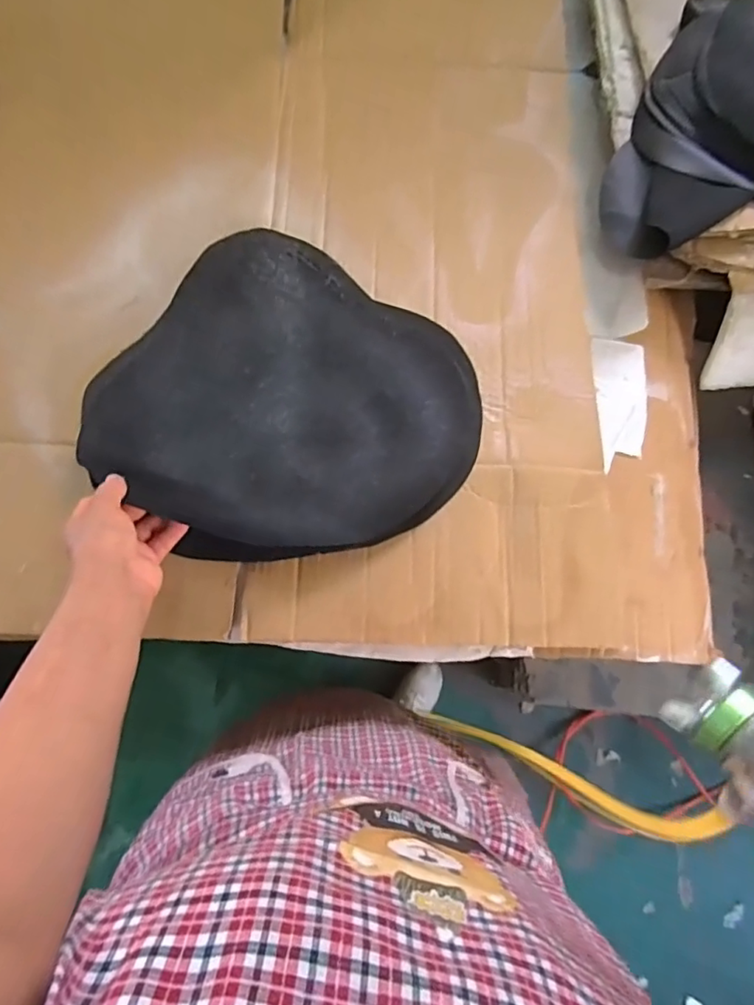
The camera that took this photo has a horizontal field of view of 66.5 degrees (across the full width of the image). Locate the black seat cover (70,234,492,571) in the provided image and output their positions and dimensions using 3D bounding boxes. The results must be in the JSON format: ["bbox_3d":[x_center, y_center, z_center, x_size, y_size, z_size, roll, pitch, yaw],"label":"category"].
[{"bbox_3d":[-0.083,-0.095,0.579,0.338,0.055,0.321,34,79,7],"label":"black seat cover"}]

